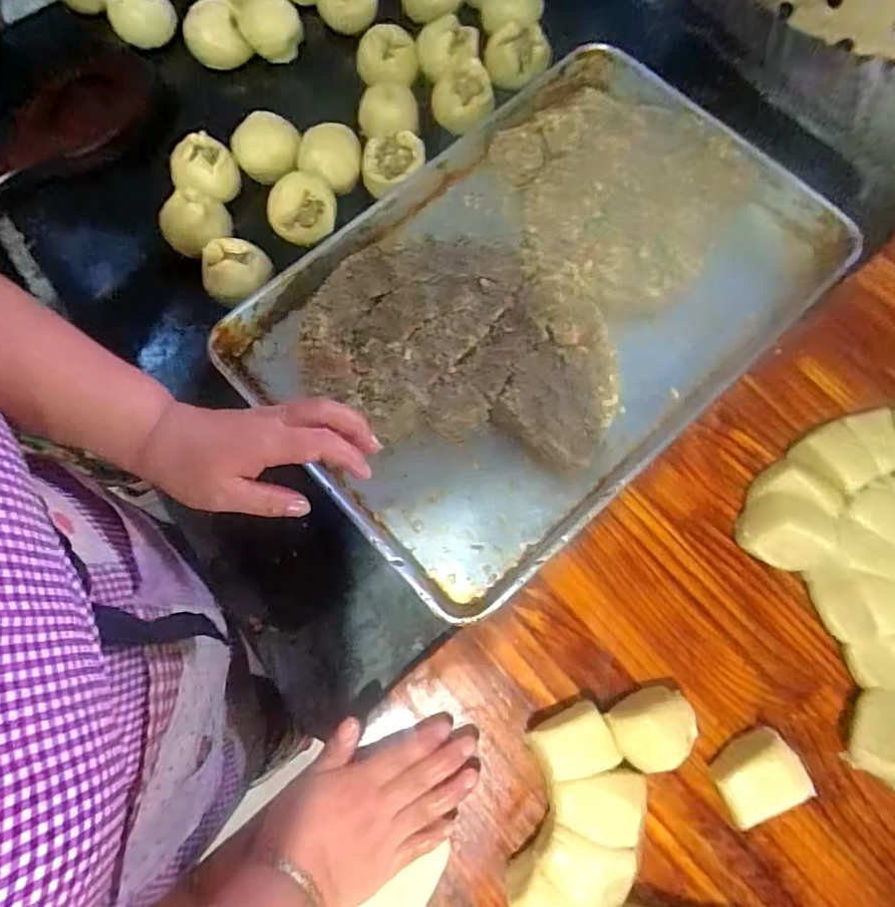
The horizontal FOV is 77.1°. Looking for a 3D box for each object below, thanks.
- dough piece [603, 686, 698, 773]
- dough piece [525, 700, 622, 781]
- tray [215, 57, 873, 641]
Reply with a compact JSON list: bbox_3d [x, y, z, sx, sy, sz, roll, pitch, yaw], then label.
[{"bbox_3d":[0.163,0.218,0.450,0.066,0.052,0.046,-21,75,-6],"label":"dough piece"},{"bbox_3d":[0.100,0.232,0.449,0.060,0.043,0.048,-23,75,-6],"label":"dough piece"},{"bbox_3d":[0.111,-0.183,0.604,0.558,0.061,0.419,-41,78,-11],"label":"tray"}]

